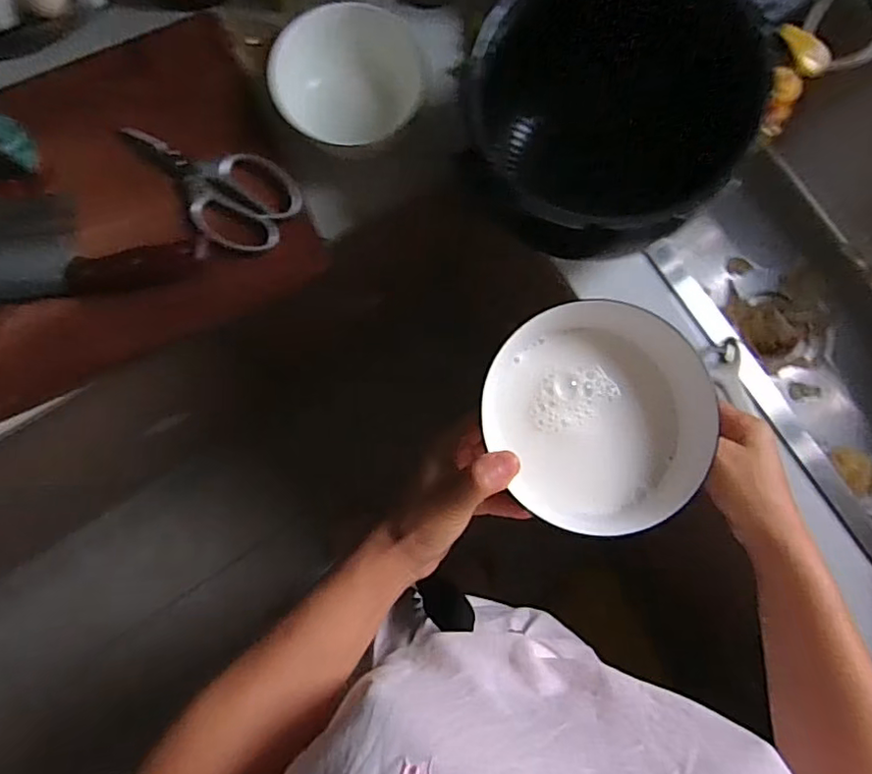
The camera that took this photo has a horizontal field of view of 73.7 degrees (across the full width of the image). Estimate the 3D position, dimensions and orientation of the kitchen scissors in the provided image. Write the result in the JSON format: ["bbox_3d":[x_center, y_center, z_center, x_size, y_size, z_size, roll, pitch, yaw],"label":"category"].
[{"bbox_3d":[-0.219,-0.195,0.547,0.182,0.012,0.090,29,81,3],"label":"kitchen scissors"}]

